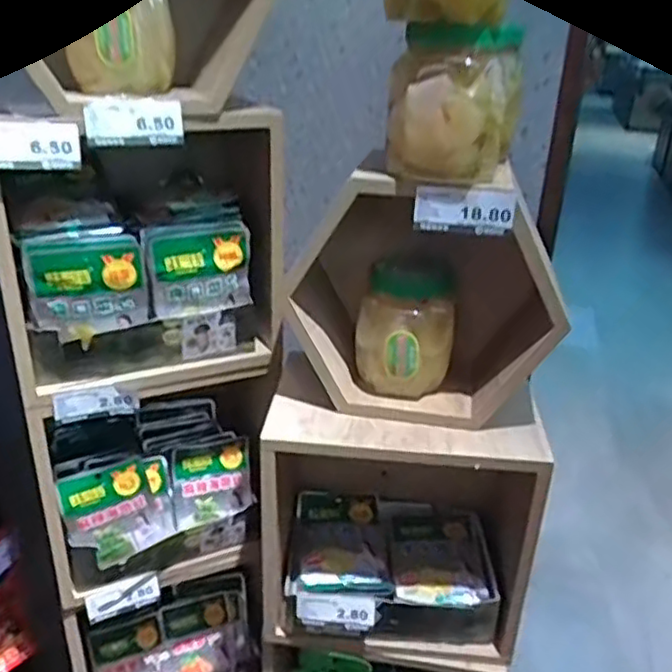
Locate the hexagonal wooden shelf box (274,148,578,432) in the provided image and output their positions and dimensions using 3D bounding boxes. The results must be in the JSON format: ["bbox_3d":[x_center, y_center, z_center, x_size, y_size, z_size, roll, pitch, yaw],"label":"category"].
[{"bbox_3d":[0.095,-0.047,0.707,0.263,0.249,0.120,10,27,16],"label":"hexagonal wooden shelf box"}]

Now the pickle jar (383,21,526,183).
[{"bbox_3d":[0.107,-0.214,0.614,0.102,0.123,0.108,10,27,17],"label":"pickle jar"}]

